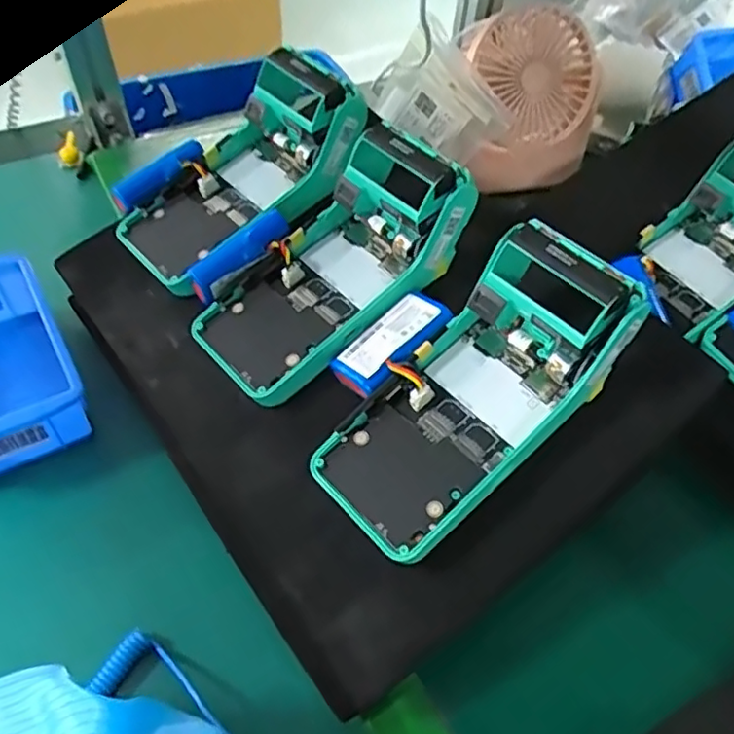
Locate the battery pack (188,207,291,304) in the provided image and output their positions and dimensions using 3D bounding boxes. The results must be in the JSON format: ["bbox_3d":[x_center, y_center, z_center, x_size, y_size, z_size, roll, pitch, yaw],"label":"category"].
[{"bbox_3d":[-0.074,-0.068,0.379,0.069,0.025,0.022,-41,63,-11],"label":"battery pack"}]

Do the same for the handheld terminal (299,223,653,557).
[{"bbox_3d":[0.054,0.014,0.322,0.169,0.062,0.077,-46,65,-3],"label":"handheld terminal"}]

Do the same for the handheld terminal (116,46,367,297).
[{"bbox_3d":[-0.080,-0.122,0.416,0.169,0.059,0.092,-44,64,-5],"label":"handheld terminal"}]

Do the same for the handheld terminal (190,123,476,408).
[{"bbox_3d":[-0.019,-0.056,0.370,0.166,0.053,0.079,-45,63,-1],"label":"handheld terminal"}]

